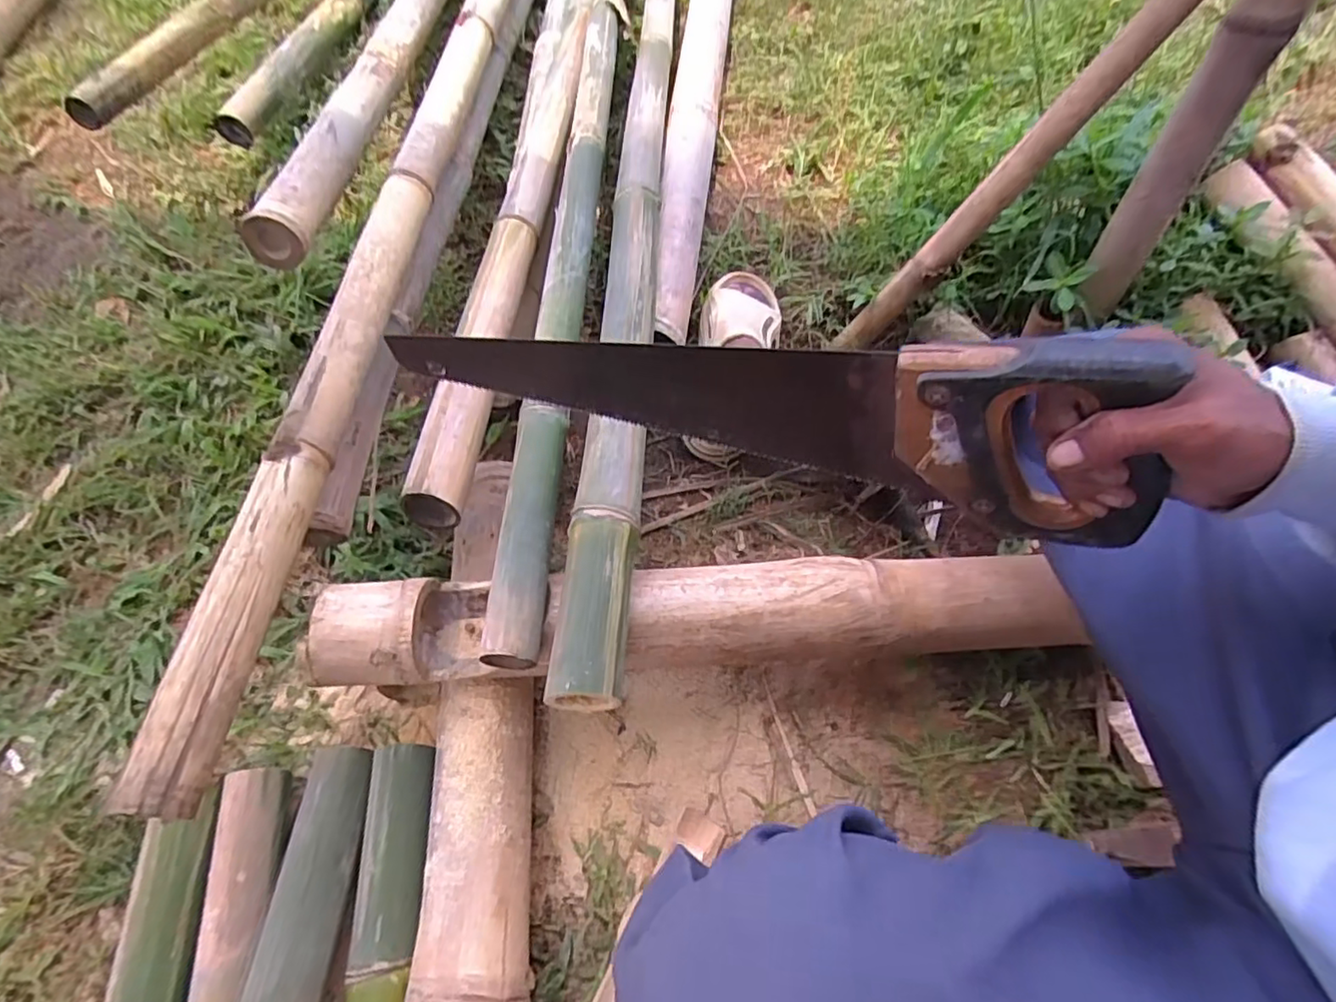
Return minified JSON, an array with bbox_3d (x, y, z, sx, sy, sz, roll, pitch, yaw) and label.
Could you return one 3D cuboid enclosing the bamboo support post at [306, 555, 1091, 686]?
[{"bbox_3d":[0.038,0.109,0.579,0.663,0.072,0.092,-5,57,1],"label":"bamboo support post"}]

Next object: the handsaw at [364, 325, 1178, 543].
[{"bbox_3d":[0.028,-0.064,0.410,0.489,0.116,0.027,11,55,22],"label":"handsaw"}]

